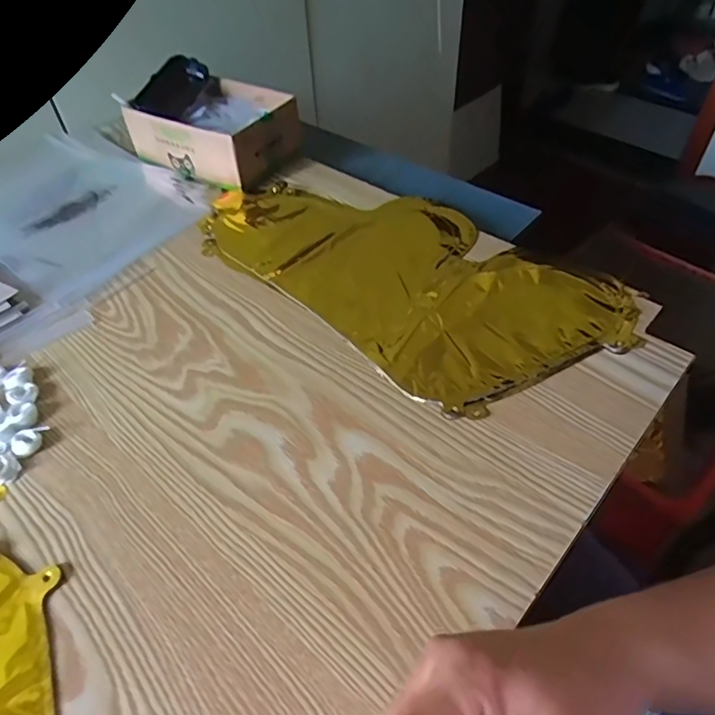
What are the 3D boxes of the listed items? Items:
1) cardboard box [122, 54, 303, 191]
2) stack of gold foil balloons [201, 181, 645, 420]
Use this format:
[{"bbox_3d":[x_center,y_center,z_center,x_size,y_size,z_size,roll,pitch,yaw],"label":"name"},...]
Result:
[{"bbox_3d":[-0.173,-0.286,0.668,0.183,0.068,0.136,27,55,25],"label":"cardboard box"},{"bbox_3d":[0.033,-0.094,0.526,0.415,0.013,0.217,34,58,29],"label":"stack of gold foil balloons"}]

